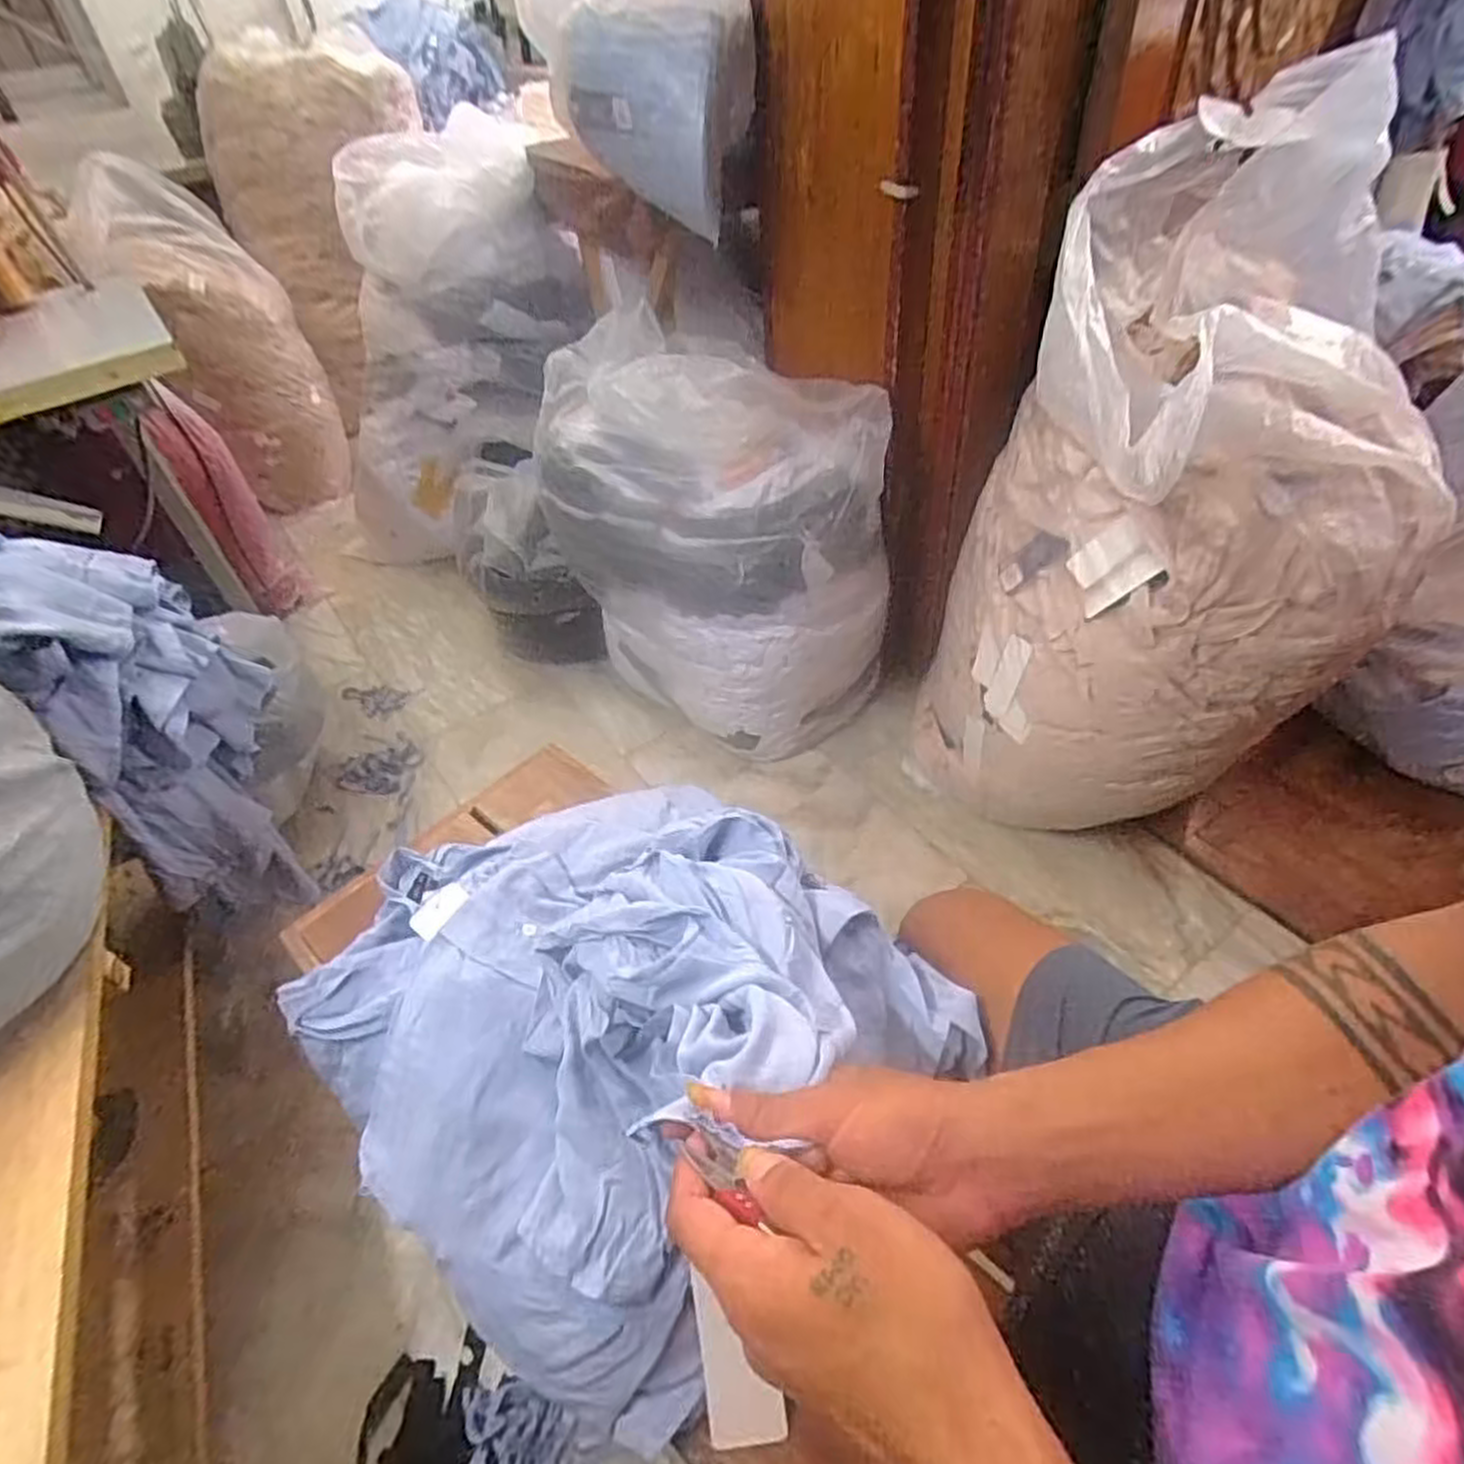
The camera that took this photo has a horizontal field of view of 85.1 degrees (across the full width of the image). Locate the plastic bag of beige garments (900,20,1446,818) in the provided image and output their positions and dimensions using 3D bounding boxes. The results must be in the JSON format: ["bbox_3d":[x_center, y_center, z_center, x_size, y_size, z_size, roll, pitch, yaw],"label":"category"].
[{"bbox_3d":[0.559,-0.255,1.096,0.498,0.856,0.455,-2,44,4],"label":"plastic bag of beige garments"}]

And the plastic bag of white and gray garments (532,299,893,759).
[{"bbox_3d":[-0.043,-0.336,1.411,0.549,0.614,0.338,30,54,31],"label":"plastic bag of white and gray garments"}]

